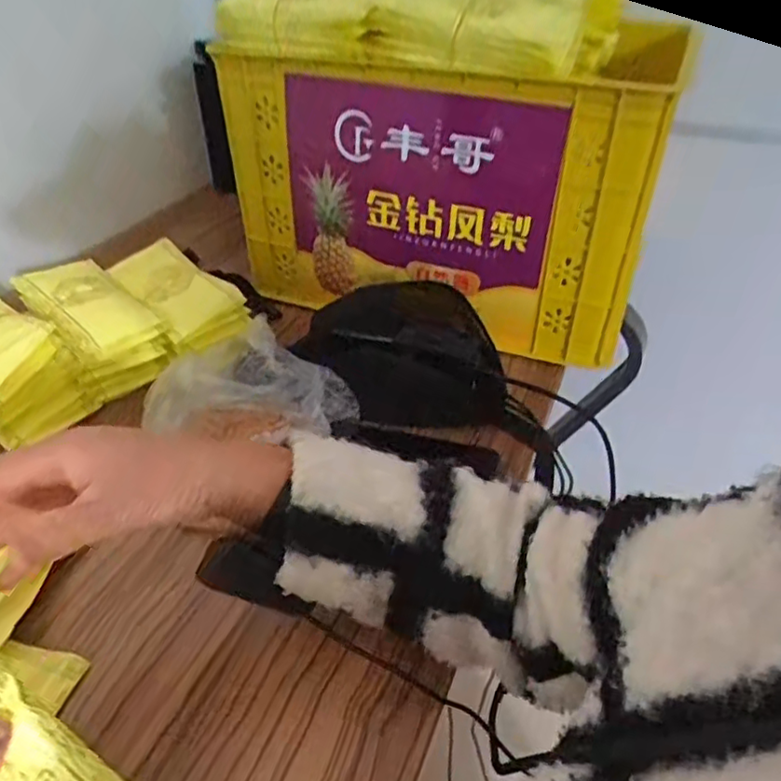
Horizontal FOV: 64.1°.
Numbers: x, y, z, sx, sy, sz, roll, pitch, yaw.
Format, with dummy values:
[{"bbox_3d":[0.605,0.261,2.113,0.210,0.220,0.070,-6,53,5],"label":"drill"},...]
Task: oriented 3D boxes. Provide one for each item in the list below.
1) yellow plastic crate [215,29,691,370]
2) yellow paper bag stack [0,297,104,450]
[{"bbox_3d":[0.061,-0.236,0.709,0.430,0.274,0.216,18,39,16],"label":"yellow plastic crate"},{"bbox_3d":[-0.380,-0.030,0.595,0.167,0.088,0.087,27,42,27],"label":"yellow paper bag stack"}]

